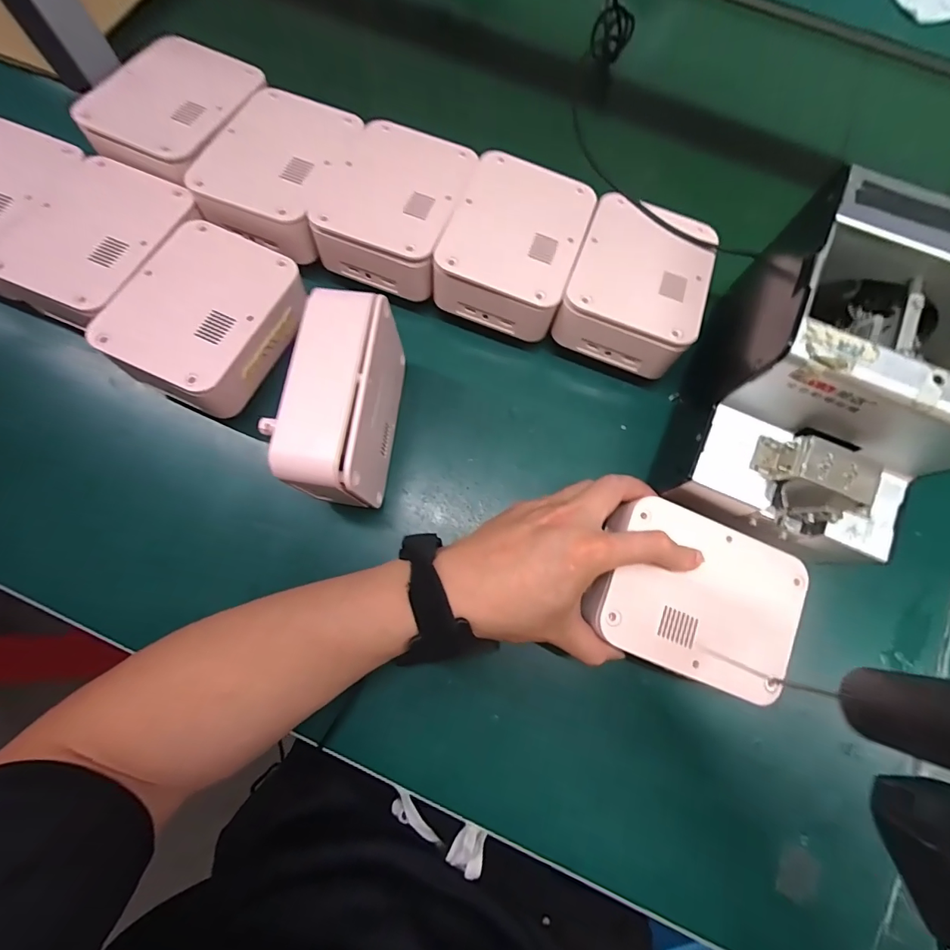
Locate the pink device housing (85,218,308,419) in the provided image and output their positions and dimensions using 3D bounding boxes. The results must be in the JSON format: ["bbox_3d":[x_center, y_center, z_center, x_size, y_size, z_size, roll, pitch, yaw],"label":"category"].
[{"bbox_3d":[-0.197,-0.119,0.337,0.103,0.044,0.131,29,77,6],"label":"pink device housing"}]

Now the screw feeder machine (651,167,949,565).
[{"bbox_3d":[0.220,-0.048,0.293,0.121,0.156,0.170,22,76,5],"label":"screw feeder machine"}]

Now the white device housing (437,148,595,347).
[{"bbox_3d":[0.032,-0.183,0.357,0.098,0.046,0.127,20,76,4],"label":"white device housing"}]

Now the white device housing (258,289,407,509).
[{"bbox_3d":[-0.090,-0.046,0.311,0.062,0.093,0.128,7,75,1],"label":"white device housing"}]

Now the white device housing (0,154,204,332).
[{"bbox_3d":[-0.288,-0.178,0.351,0.109,0.040,0.133,26,76,6],"label":"white device housing"}]

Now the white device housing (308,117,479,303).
[{"bbox_3d":[-0.061,-0.216,0.363,0.097,0.041,0.128,19,76,4],"label":"white device housing"}]

